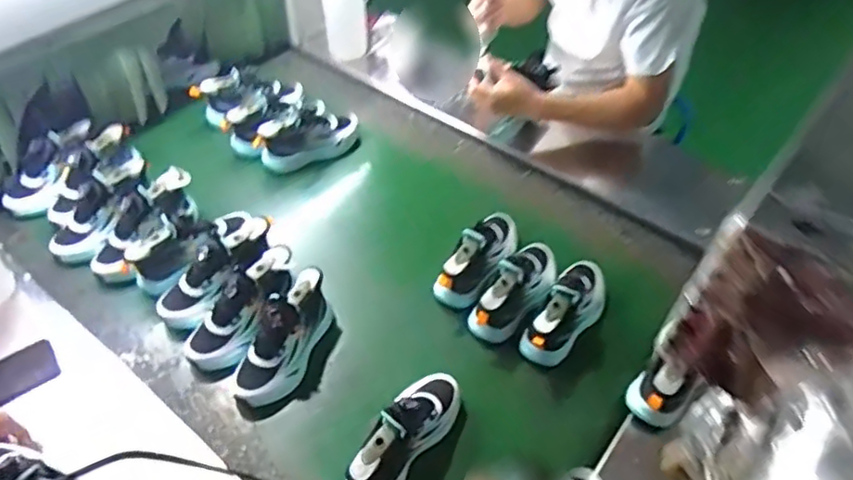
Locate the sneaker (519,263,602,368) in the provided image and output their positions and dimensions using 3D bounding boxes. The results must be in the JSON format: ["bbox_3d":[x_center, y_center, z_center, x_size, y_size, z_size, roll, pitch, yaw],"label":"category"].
[{"bbox_3d":[0.229,0.102,0.947,0.073,0.097,0.213,26,54,21],"label":"sneaker"}]

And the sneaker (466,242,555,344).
[{"bbox_3d":[0.153,0.065,0.972,0.082,0.106,0.208,30,55,23],"label":"sneaker"}]

